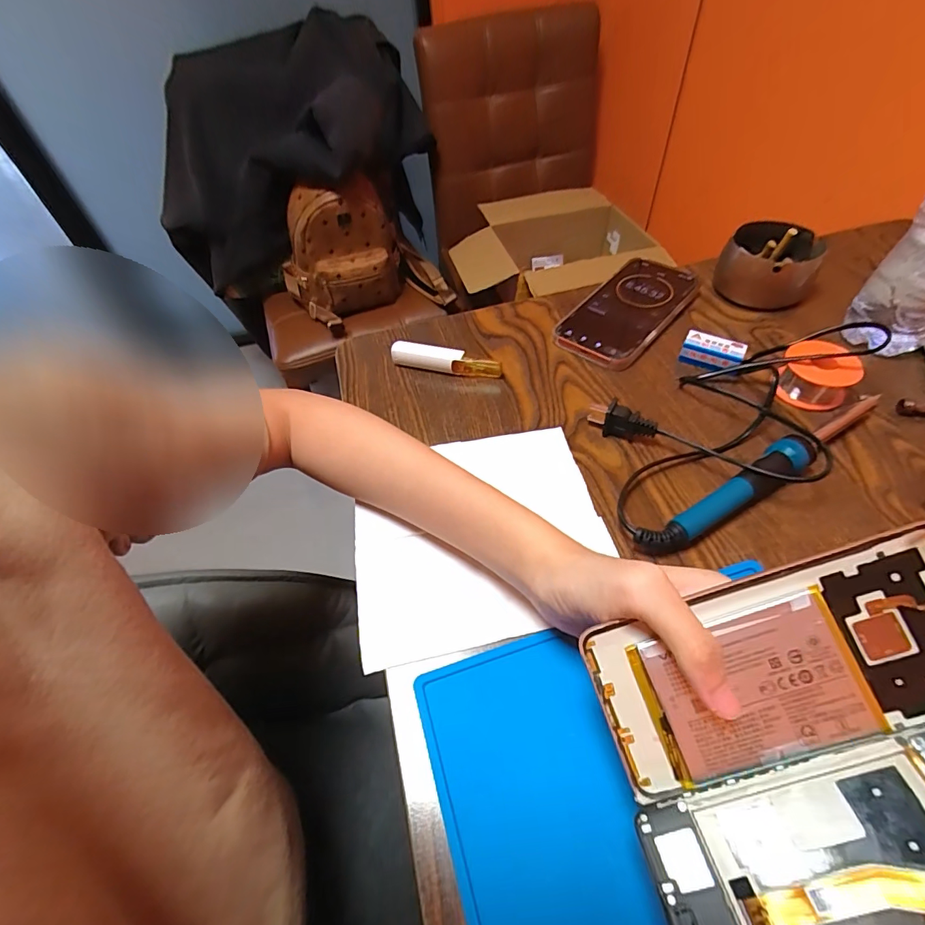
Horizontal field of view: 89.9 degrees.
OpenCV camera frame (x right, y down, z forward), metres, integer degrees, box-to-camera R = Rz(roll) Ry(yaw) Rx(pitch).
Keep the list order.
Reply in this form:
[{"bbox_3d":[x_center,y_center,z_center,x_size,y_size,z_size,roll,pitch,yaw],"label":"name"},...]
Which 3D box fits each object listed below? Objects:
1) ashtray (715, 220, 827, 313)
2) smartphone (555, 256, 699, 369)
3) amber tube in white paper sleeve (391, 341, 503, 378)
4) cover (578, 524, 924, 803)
[{"bbox_3d":[0.305,-0.198,0.464,0.084,0.050,0.077,27,59,23],"label":"ashtray"},{"bbox_3d":[0.166,-0.152,0.462,0.082,0.015,0.166,33,62,27],"label":"smartphone"},{"bbox_3d":[-0.014,-0.094,0.430,0.104,0.019,0.017,11,54,14],"label":"amber tube in white paper sleeve"},{"bbox_3d":[0.133,0.082,0.190,0.152,0.007,0.069,-22,77,8],"label":"cover"}]

